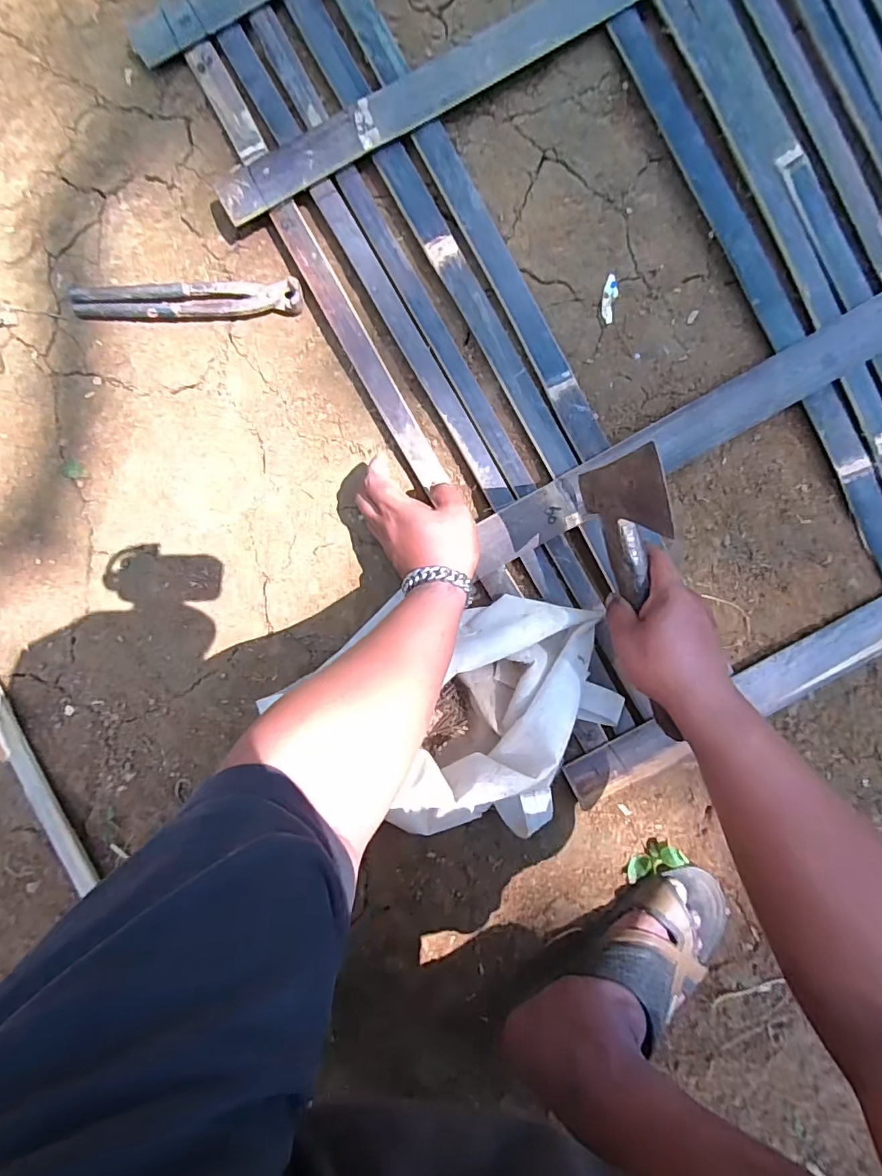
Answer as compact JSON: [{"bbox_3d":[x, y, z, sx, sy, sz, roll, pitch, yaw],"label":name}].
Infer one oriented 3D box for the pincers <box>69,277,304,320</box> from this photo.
[{"bbox_3d":[-0.250,-0.285,0.501,0.218,0.016,0.030,-3,94,0],"label":"pincers"}]

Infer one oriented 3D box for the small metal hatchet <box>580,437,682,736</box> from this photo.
[{"bbox_3d":[0.174,0.017,0.402,0.023,0.116,0.243,-20,94,1],"label":"small metal hatchet"}]

